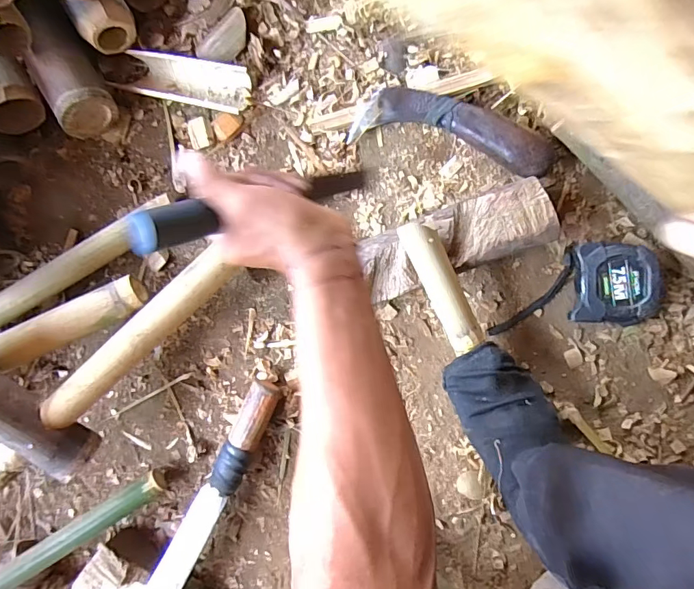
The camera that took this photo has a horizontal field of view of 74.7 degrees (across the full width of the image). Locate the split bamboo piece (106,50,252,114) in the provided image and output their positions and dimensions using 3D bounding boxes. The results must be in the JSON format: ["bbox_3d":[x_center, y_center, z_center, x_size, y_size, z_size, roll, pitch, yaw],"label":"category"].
[{"bbox_3d":[-0.199,-0.260,0.555,0.167,0.023,0.052,14,94,8],"label":"split bamboo piece"}]

